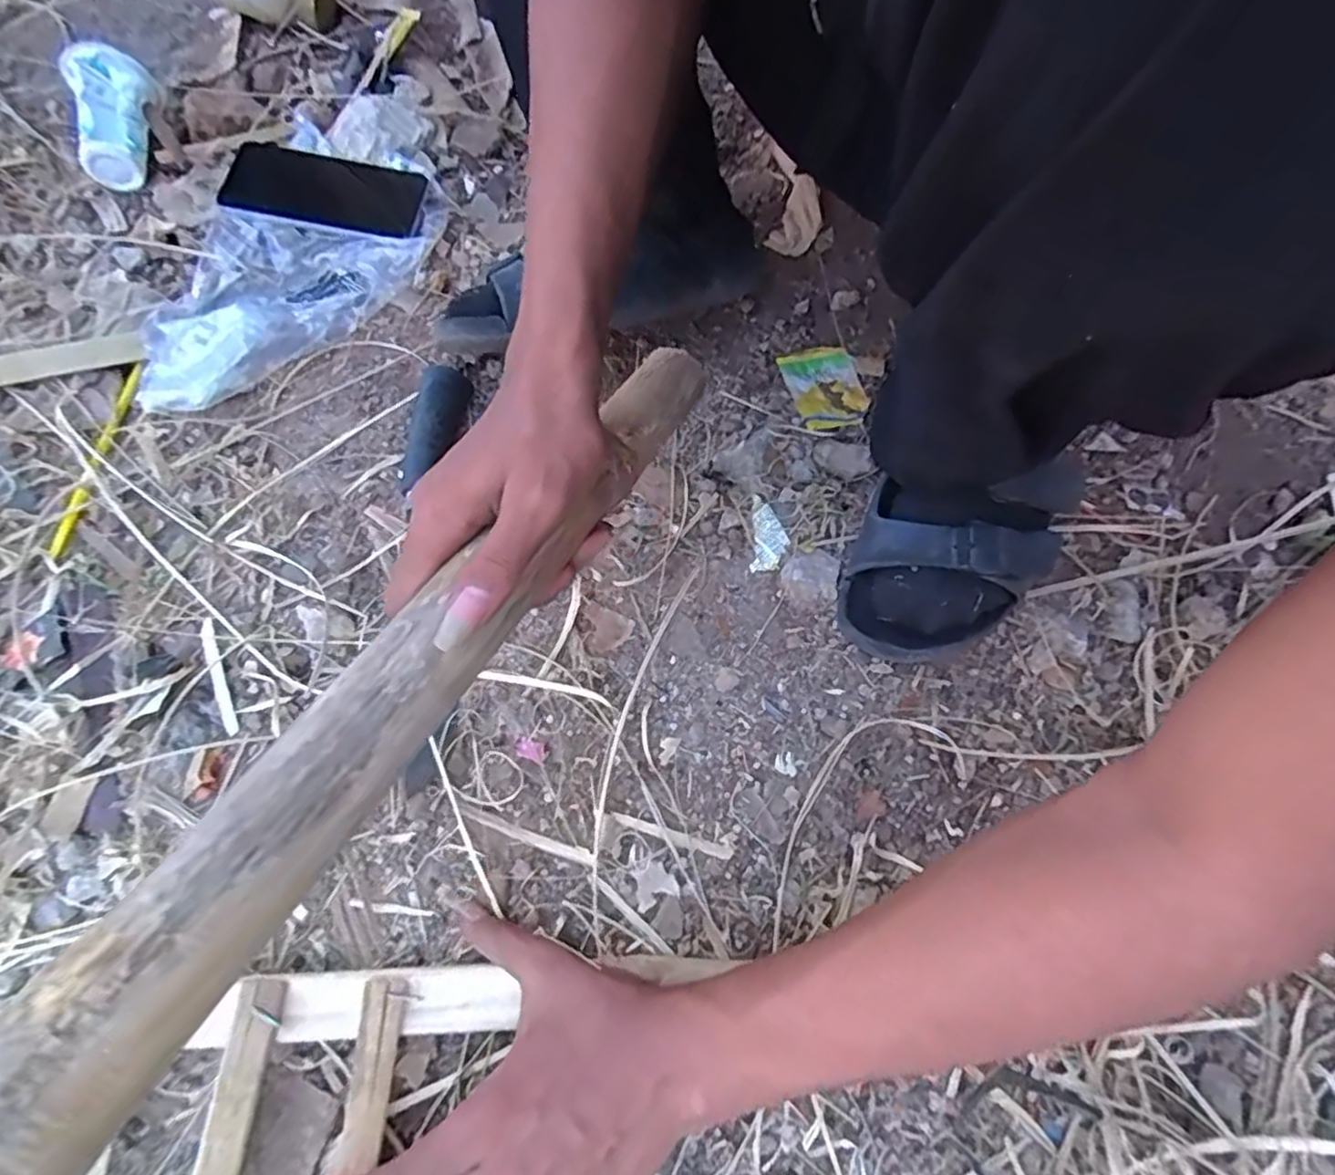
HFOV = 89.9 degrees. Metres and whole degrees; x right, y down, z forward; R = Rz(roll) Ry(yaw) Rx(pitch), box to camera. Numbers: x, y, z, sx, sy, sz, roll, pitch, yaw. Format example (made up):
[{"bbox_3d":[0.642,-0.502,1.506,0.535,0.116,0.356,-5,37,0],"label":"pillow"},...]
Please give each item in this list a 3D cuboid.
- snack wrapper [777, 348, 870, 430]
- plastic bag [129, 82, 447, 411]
[{"bbox_3d":[0.123,-0.155,0.519,0.059,0.008,0.070,-13,66,-7],"label":"snack wrapper"},{"bbox_3d":[-0.295,-0.303,0.559,0.163,0.032,0.395,16,65,6],"label":"plastic bag"}]

